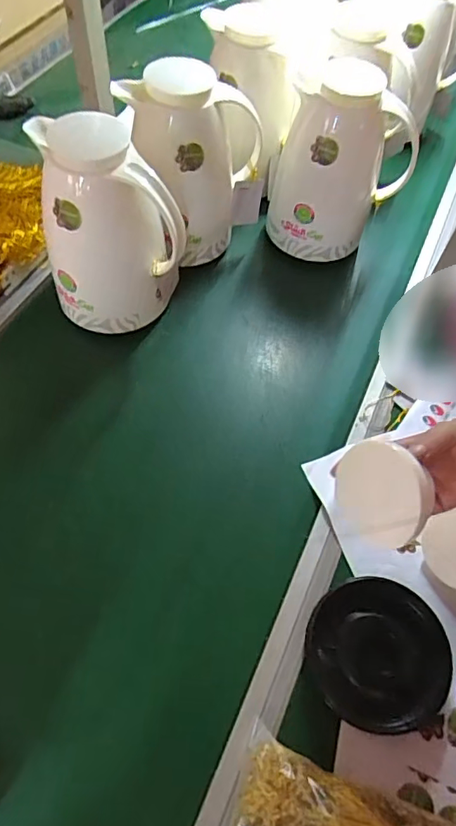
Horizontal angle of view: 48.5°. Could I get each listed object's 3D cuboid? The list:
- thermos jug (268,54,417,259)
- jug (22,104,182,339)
[{"bbox_3d":[0.160,-0.367,0.762,0.160,0.241,0.142,-32,65,-20],"label":"thermos jug"},{"bbox_3d":[-0.154,-0.230,0.663,0.165,0.249,0.135,-14,60,-11],"label":"jug"}]

